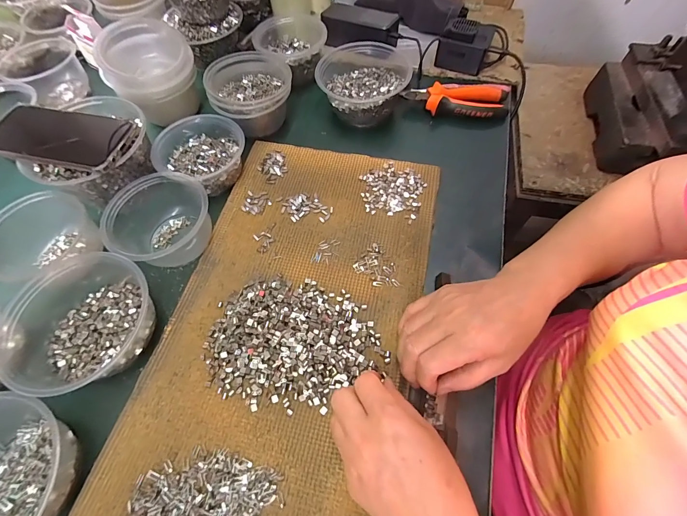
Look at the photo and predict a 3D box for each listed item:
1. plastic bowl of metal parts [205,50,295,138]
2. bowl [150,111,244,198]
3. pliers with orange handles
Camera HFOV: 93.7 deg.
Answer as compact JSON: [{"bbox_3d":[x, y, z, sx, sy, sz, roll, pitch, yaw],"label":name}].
[{"bbox_3d":[-0.131,-0.237,0.472,0.111,0.070,0.124,-6,62,-3],"label":"plastic bowl of metal parts"},{"bbox_3d":[-0.192,-0.137,0.434,0.112,0.049,0.105,0,61,1],"label":"bowl"},{"bbox_3d":[0.172,-0.247,0.501,0.150,0.030,0.067,9,62,6],"label":"pliers with orange handles"}]

